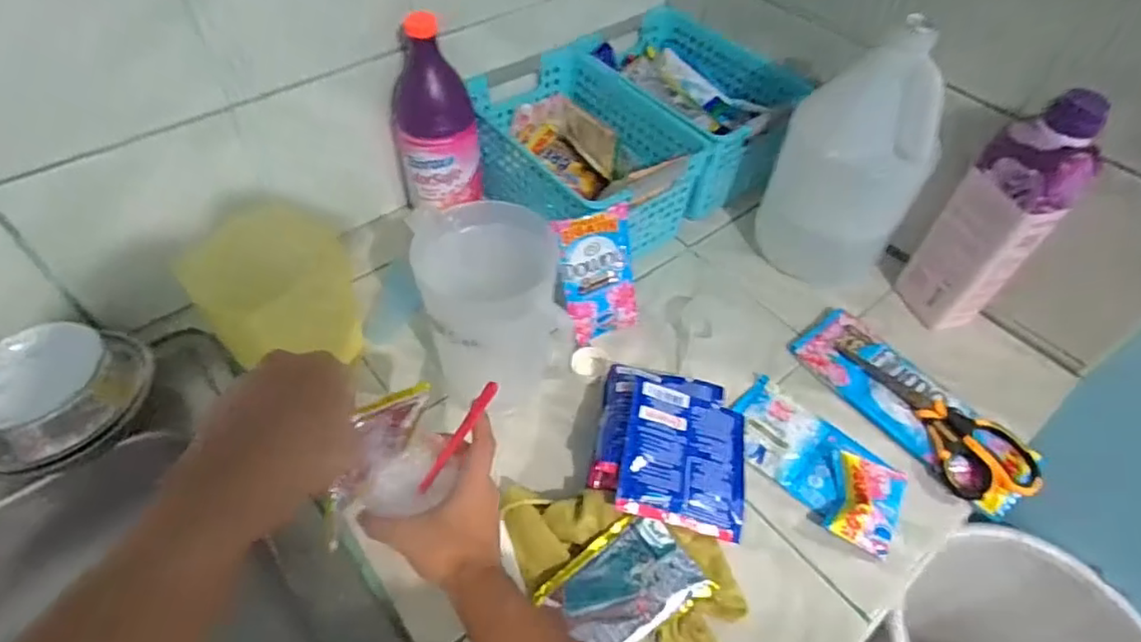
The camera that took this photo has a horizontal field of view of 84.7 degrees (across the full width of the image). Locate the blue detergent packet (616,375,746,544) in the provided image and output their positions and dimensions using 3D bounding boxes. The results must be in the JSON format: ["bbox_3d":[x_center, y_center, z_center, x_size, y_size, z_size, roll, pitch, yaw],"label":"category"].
[{"bbox_3d":[0.102,0.118,0.561,0.113,0.028,0.133,18,58,-8],"label":"blue detergent packet"}]

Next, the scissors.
[{"bbox_3d":[0.363,0.087,0.622,0.077,0.030,0.205,-18,54,-17],"label":"scissors"}]

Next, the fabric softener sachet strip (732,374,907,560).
[{"bbox_3d":[0.229,0.127,0.588,0.173,0.025,0.094,37,58,24],"label":"fabric softener sachet strip"}]

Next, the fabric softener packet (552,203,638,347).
[{"bbox_3d":[0.031,-0.044,0.644,0.075,0.140,0.015,-18,33,-12],"label":"fabric softener packet"}]

